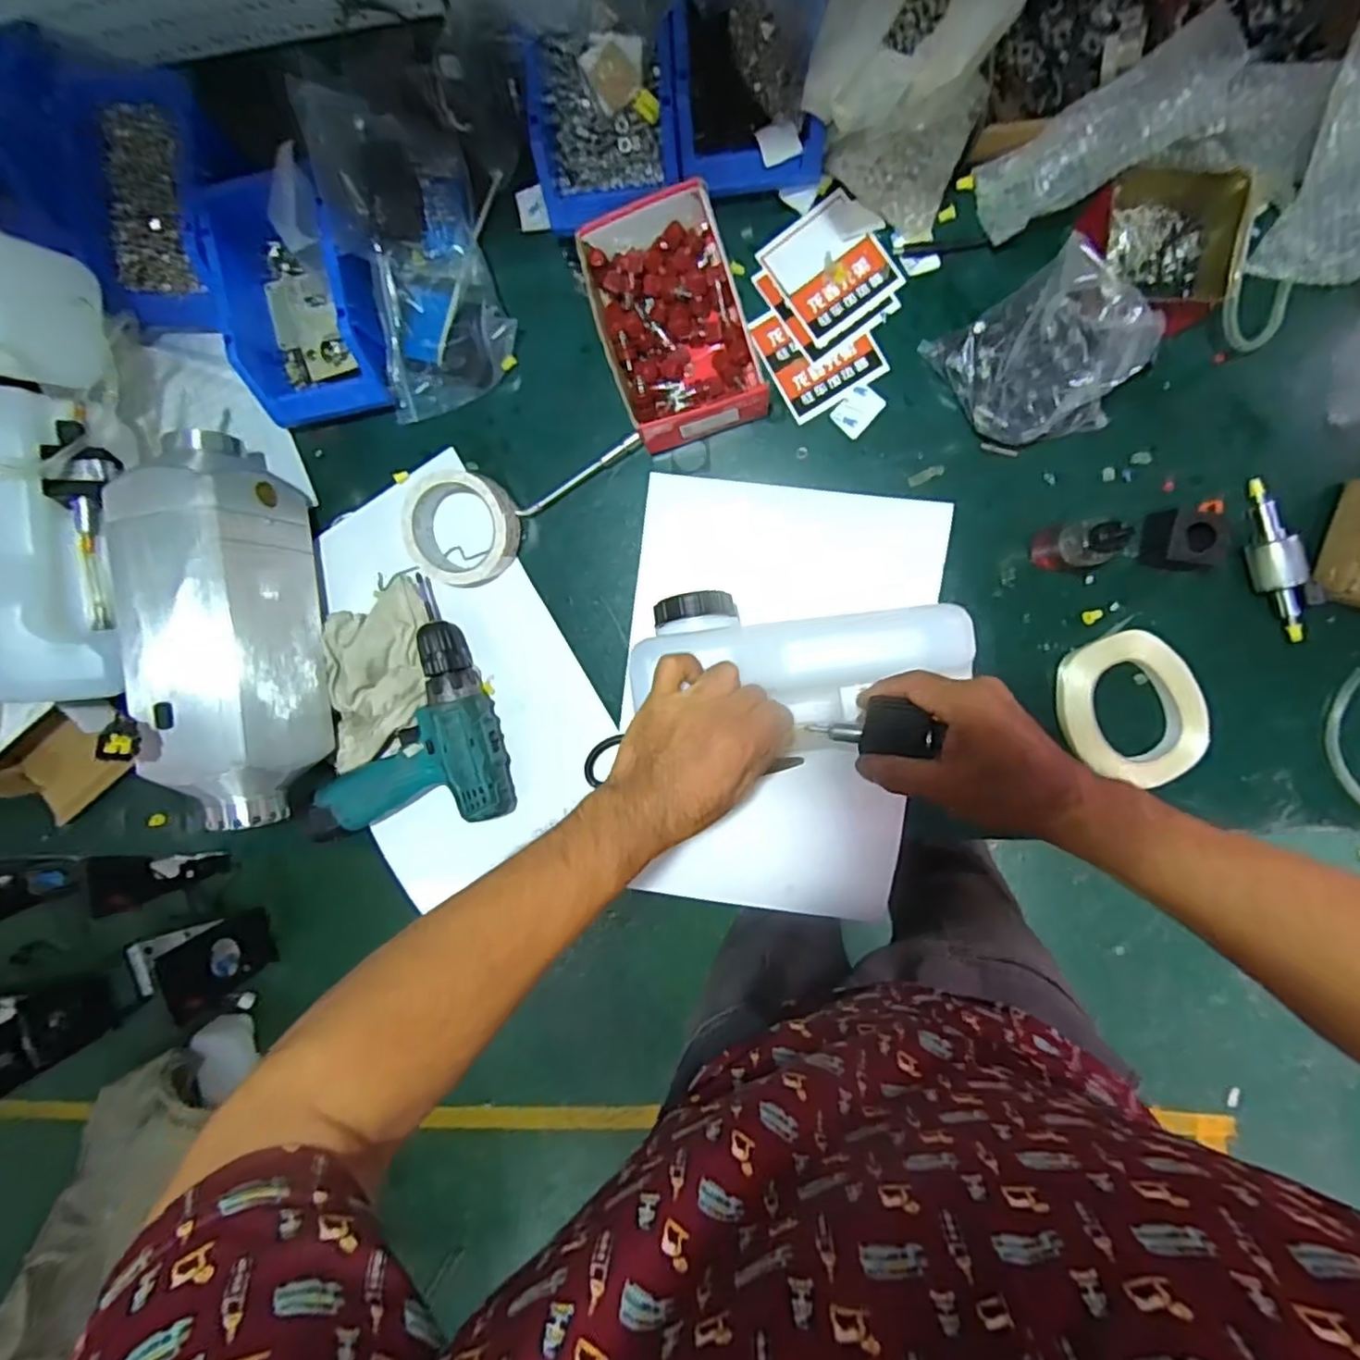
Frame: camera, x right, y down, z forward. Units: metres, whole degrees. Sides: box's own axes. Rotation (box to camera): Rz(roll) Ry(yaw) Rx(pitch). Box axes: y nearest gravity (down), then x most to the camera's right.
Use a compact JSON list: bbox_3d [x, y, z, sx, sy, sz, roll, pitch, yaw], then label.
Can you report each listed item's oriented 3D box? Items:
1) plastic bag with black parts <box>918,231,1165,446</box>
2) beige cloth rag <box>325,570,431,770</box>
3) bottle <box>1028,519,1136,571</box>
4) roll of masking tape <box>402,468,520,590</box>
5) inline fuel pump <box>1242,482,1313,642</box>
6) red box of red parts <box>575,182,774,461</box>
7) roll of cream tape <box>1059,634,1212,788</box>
[{"bbox_3d":[0.278,-0.247,0.507,0.108,0.094,0.123,-26,92,8],"label":"plastic bag with black parts"},{"bbox_3d":[-0.286,-0.003,0.620,0.094,0.033,0.180,0,95,6],"label":"beige cloth rag"},{"bbox_3d":[0.319,-0.107,0.516,0.044,0.097,0.037,-9,94,7],"label":"bottle"},{"bbox_3d":[-0.198,-0.136,0.602,0.099,0.049,0.098,1,95,6],"label":"roll of masking tape"},{"bbox_3d":[0.478,-0.095,0.528,0.028,0.027,0.131,-17,93,7],"label":"inline fuel pump"},{"bbox_3d":[-0.005,-0.296,0.554,0.114,0.062,0.182,-19,93,7],"label":"red box of red parts"},{"bbox_3d":[0.378,0.027,0.554,0.106,0.029,0.127,-31,91,8],"label":"roll of cream tape"}]

